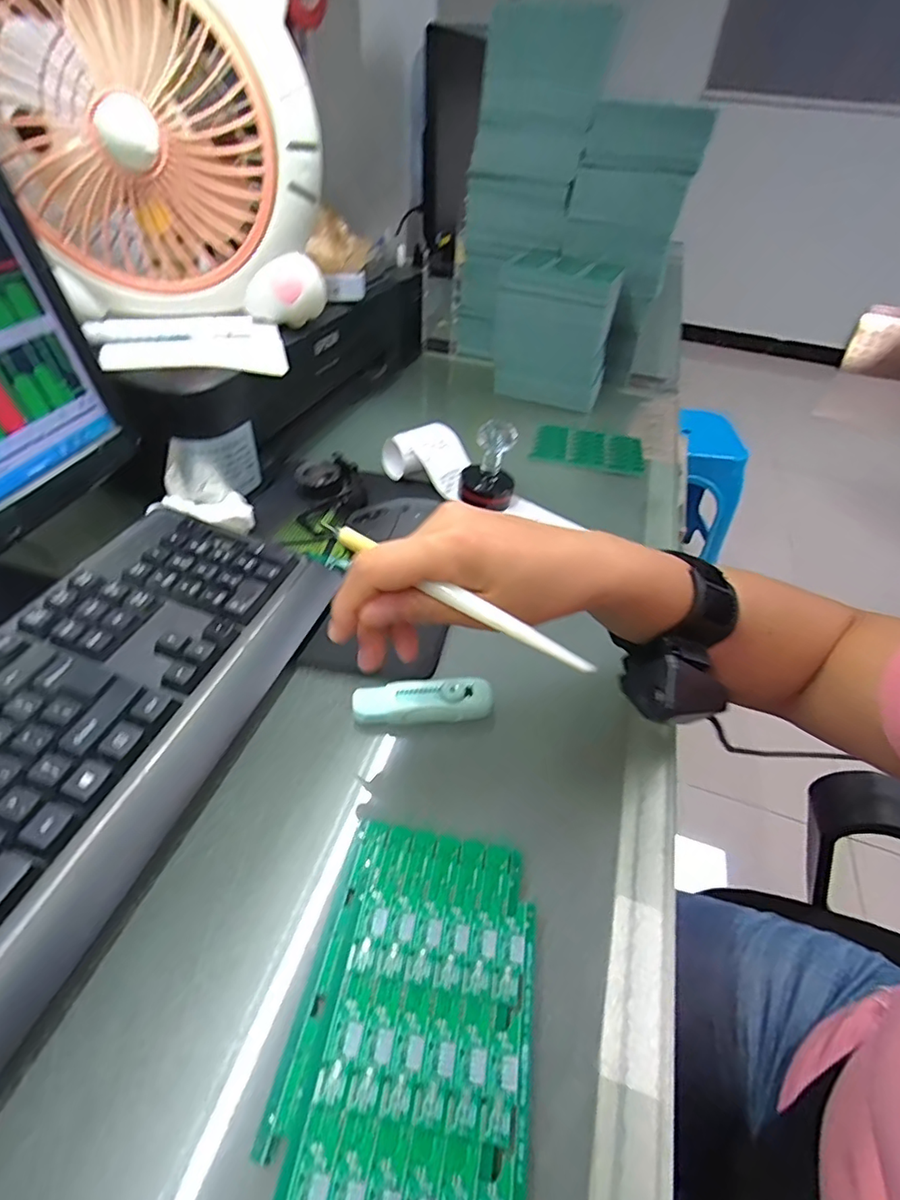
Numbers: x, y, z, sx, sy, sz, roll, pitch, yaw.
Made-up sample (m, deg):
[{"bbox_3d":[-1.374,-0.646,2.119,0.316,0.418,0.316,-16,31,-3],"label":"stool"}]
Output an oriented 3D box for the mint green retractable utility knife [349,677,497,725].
[{"bbox_3d":[-0.016,0.066,0.342,0.087,0.016,0.025,-1,44,-6],"label":"mint green retractable utility knife"}]

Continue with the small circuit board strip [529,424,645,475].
[{"bbox_3d":[0.162,-0.178,0.628,0.124,0.004,0.082,12,46,6],"label":"small circuit board strip"}]

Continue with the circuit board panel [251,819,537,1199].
[{"bbox_3d":[-0.014,0.177,0.230,0.094,0.004,0.152,9,43,4],"label":"circuit board panel"}]

